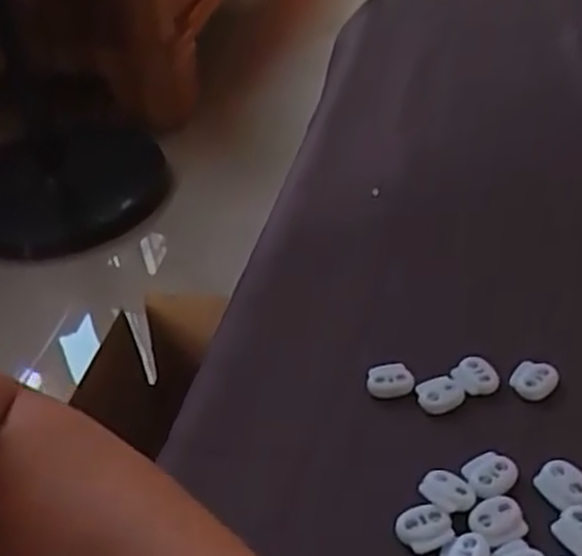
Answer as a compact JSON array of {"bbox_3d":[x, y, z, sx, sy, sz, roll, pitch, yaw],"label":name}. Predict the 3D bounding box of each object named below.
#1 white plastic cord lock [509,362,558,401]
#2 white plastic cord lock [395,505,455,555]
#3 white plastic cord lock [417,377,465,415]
[{"bbox_3d":[0.116,0.049,0.368,0.020,0.007,0.019,22,47,30],"label":"white plastic cord lock"},{"bbox_3d":[0.054,0.101,0.312,0.022,0.005,0.018,-11,40,-6],"label":"white plastic cord lock"},{"bbox_3d":[0.071,0.056,0.369,0.022,0.005,0.017,-20,41,-16],"label":"white plastic cord lock"}]

